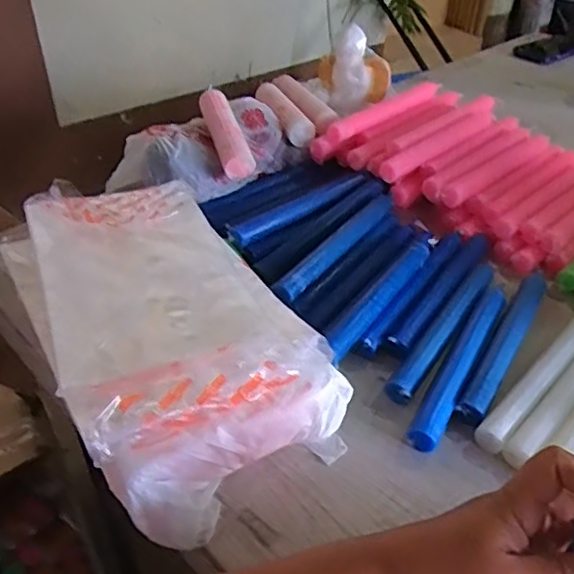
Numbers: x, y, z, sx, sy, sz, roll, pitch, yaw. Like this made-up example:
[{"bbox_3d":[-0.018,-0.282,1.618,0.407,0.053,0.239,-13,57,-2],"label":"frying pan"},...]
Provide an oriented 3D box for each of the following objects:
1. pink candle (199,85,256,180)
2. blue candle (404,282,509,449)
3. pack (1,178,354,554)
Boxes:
[{"bbox_3d":[-0.070,-0.179,0.686,0.036,0.031,0.134,-12,54,-15],"label":"pink candle"},{"bbox_3d":[0.151,0.057,0.509,0.022,0.015,0.206,22,44,23],"label":"blue candle"},{"bbox_3d":[-0.112,0.024,0.502,0.185,0.073,0.344,-23,45,-27],"label":"pack"}]

